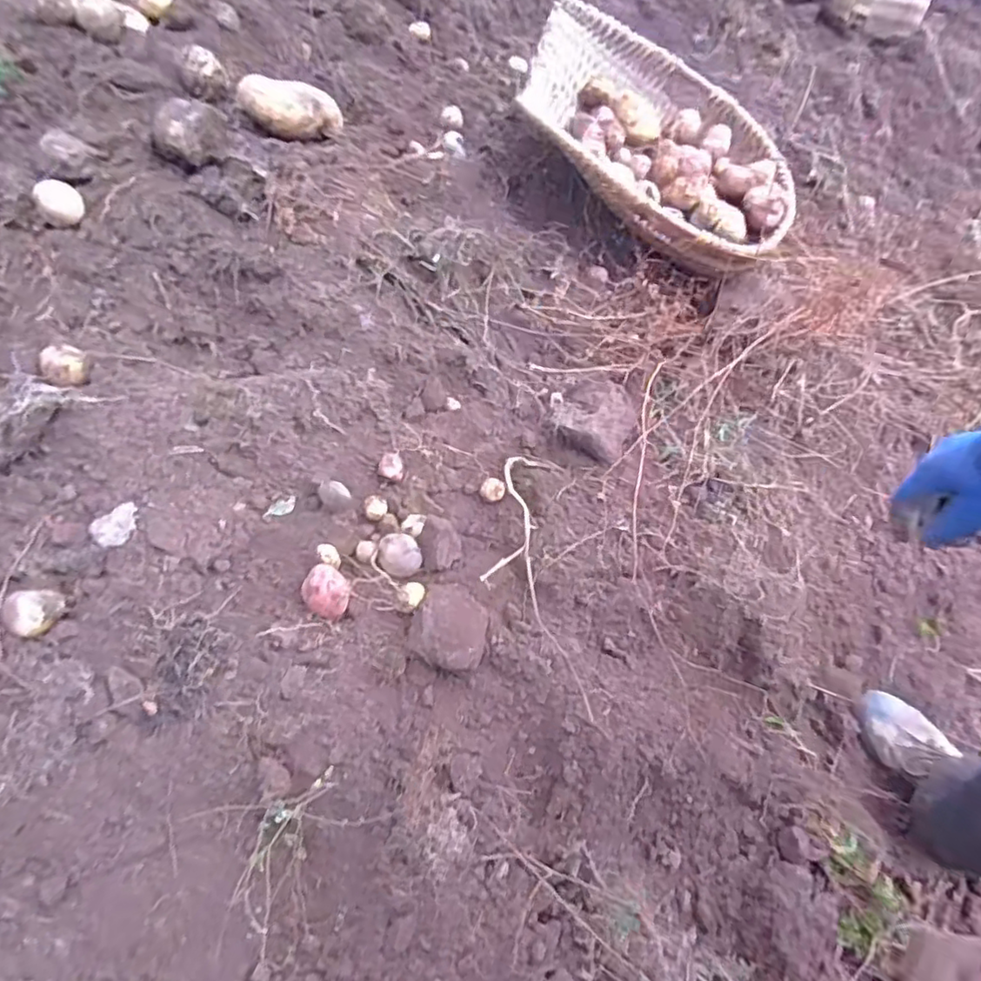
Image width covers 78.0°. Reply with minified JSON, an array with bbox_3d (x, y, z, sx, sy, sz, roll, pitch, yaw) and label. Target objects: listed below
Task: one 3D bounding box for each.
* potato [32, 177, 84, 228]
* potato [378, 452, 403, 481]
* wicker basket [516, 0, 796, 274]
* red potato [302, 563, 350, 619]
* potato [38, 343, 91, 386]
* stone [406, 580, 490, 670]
[{"bbox_3d":[-0.556,-0.371,0.783,0.056,0.042,0.051,-28,63,-21],"label":"potato"},{"bbox_3d":[-0.137,-0.035,0.832,0.033,0.021,0.040,-6,58,-8],"label":"potato"},{"bbox_3d":[0.318,-0.638,1.159,0.558,0.190,0.438,20,58,-12],"label":"wicker basket"},{"bbox_3d":[-0.194,0.119,0.723,0.065,0.039,0.054,41,63,20],"label":"red potato"},{"bbox_3d":[-0.500,-0.146,0.713,0.046,0.032,0.044,2,57,-3],"label":"potato"},{"bbox_3d":[-0.045,0.156,0.735,0.090,0.068,0.111,17,57,6],"label":"stone"}]

